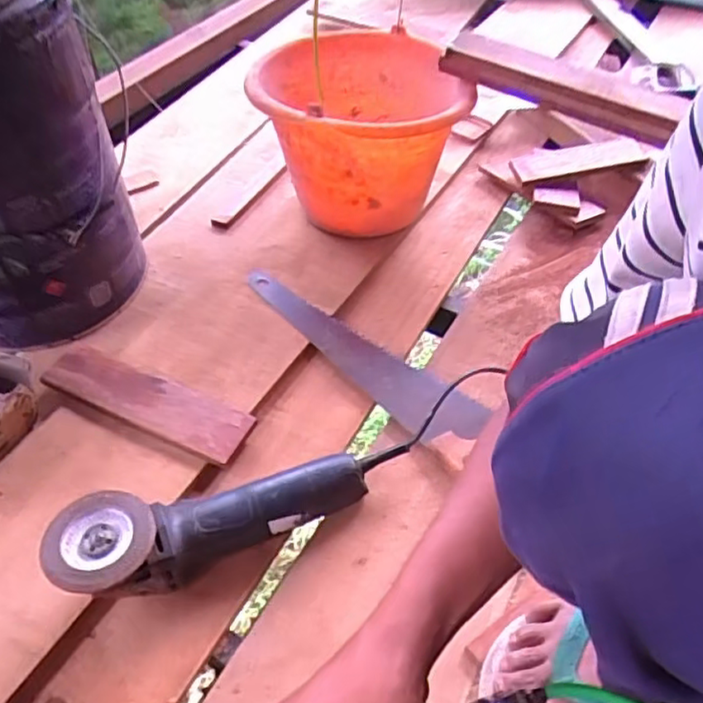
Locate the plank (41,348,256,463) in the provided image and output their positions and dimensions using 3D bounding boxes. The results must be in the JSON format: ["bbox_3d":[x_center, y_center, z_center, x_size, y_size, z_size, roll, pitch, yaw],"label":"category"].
[{"bbox_3d":[-0.230,0.053,0.731,0.242,0.022,0.066,18,52,16],"label":"plank"}]

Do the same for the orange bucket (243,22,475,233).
[{"bbox_3d":[0.017,-0.296,0.912,0.262,0.264,0.291,5,49,5],"label":"orange bucket"}]

